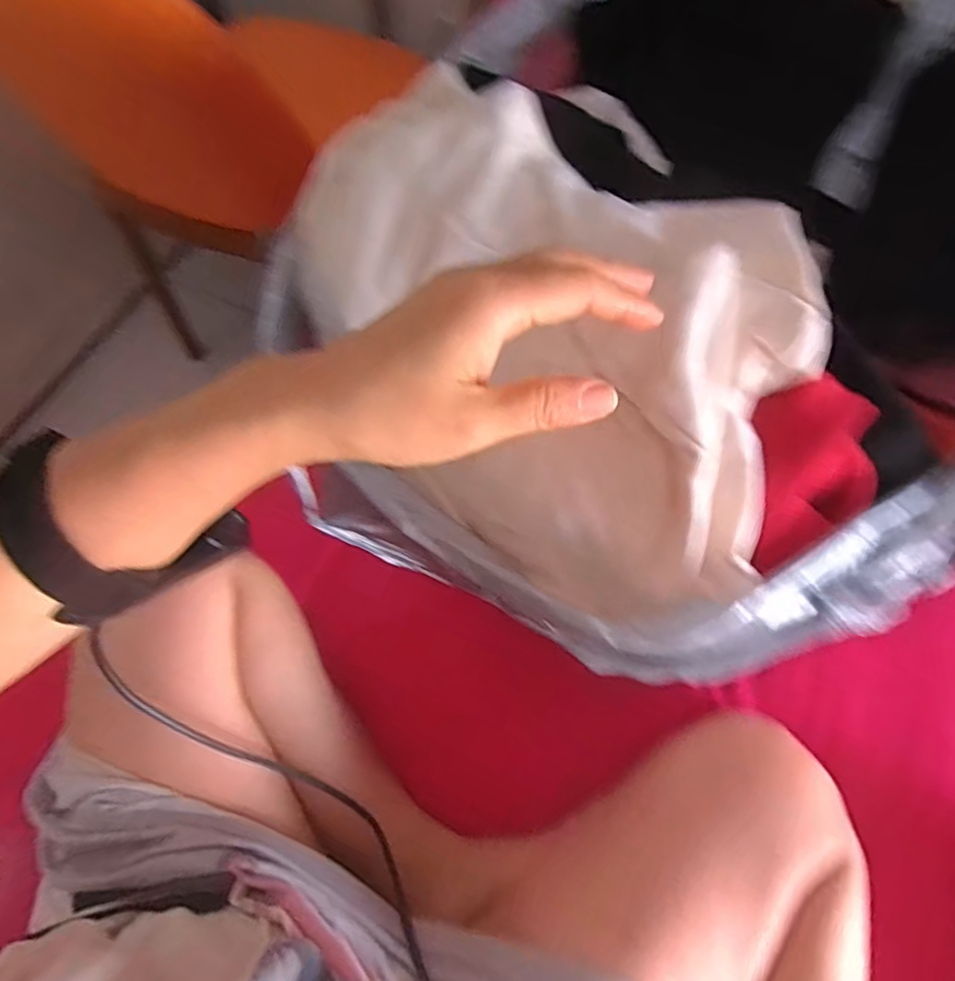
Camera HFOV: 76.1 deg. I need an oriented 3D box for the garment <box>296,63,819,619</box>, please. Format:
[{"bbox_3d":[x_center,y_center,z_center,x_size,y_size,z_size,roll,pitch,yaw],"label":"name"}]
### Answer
[{"bbox_3d":[0.031,-0.096,0.374,0.334,0.124,0.217,32,70,17],"label":"garment"}]

